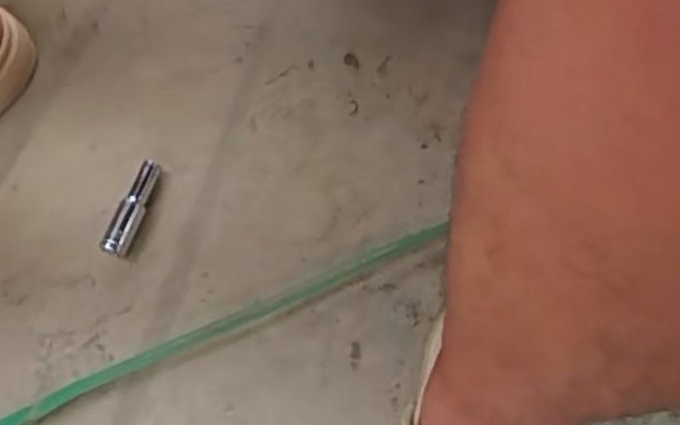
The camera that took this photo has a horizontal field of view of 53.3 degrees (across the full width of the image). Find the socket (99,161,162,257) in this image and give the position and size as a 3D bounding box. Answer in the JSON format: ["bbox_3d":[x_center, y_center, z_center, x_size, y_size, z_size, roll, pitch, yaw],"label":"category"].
[{"bbox_3d":[-0.163,-0.004,0.530,0.022,0.021,0.078,16,72,7],"label":"socket"}]

